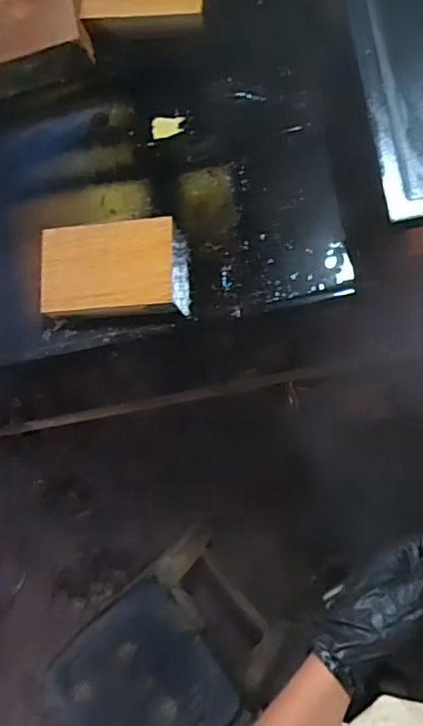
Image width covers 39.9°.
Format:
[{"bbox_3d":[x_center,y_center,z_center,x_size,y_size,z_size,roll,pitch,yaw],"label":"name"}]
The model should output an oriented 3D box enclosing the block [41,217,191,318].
[{"bbox_3d":[-0.115,-0.109,0.696,0.171,0.049,0.109,-2,81,5],"label":"block"}]

